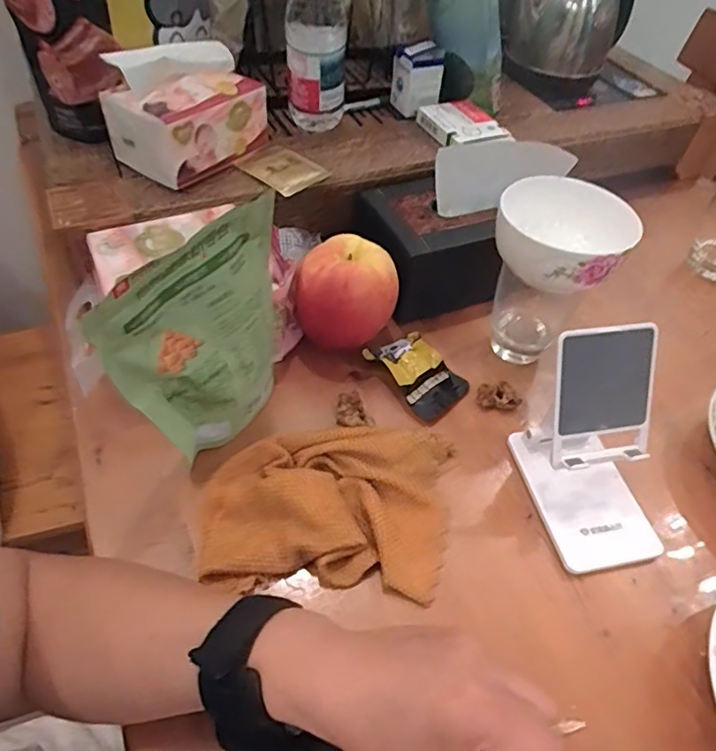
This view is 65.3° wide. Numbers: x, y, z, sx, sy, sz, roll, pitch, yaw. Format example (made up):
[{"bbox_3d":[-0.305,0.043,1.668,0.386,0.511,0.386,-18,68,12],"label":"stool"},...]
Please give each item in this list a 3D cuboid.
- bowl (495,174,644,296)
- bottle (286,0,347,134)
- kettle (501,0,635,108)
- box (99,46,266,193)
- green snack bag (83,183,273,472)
[{"bbox_3d":[0.171,-0.122,0.468,0.106,0.056,0.105,3,50,-3],"label":"bowl"},{"bbox_3d":[-0.043,-0.351,0.593,0.062,0.171,0.068,1,50,-5],"label":"bottle"},{"bbox_3d":[0.279,-0.481,0.760,0.173,0.152,0.134,15,50,7],"label":"kettle"},{"bbox_3d":[-0.162,-0.259,0.537,0.085,0.086,0.141,30,53,18],"label":"box"},{"bbox_3d":[-0.103,-0.020,0.405,0.034,0.177,0.146,33,54,20],"label":"green snack bag"}]

